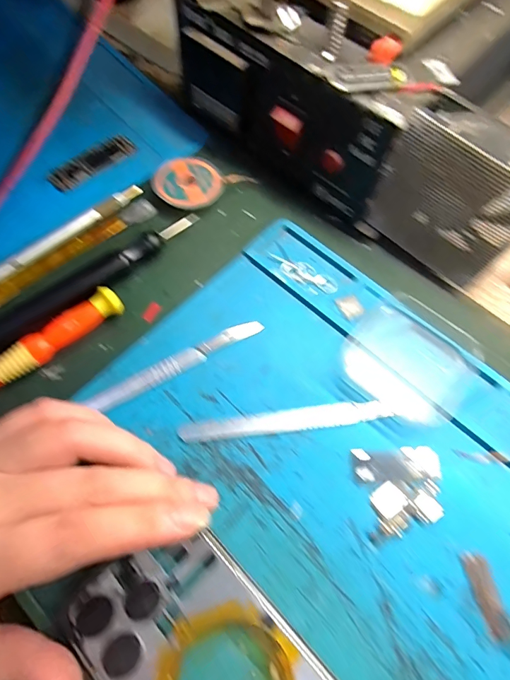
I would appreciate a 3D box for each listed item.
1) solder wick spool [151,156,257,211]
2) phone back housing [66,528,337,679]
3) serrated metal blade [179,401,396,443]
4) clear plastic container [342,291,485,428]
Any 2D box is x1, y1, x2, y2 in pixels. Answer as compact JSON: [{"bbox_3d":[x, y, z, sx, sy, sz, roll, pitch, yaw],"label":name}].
[{"bbox_3d":[-0.037,-0.111,0.284,0.063,0.011,0.040,-29,70,-14],"label":"solder wick spool"},{"bbox_3d":[-0.011,0.146,0.170,0.142,0.007,0.070,41,72,15],"label":"phone back housing"},{"bbox_3d":[0.018,0.044,0.224,0.113,0.004,0.013,-7,67,-6],"label":"serrated metal blade"},{"bbox_3d":[0.088,0.011,0.233,0.069,0.017,0.057,42,71,15],"label":"clear plastic container"}]

